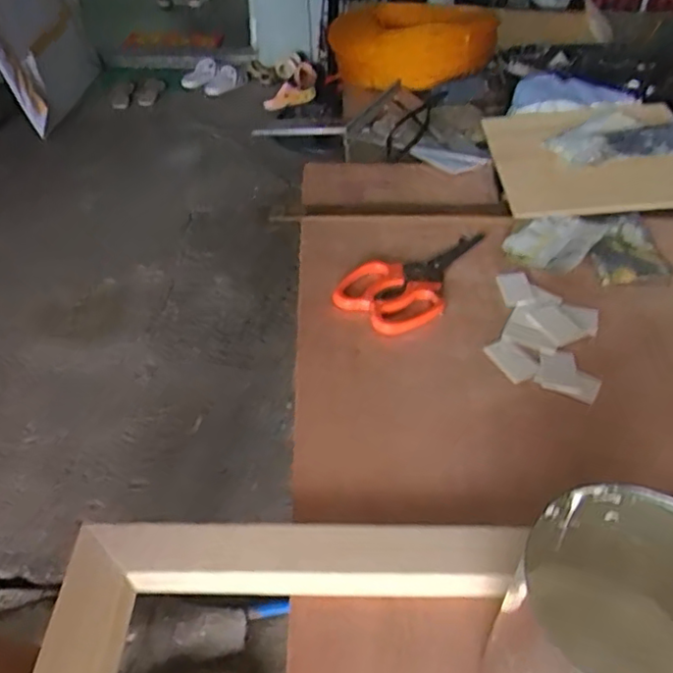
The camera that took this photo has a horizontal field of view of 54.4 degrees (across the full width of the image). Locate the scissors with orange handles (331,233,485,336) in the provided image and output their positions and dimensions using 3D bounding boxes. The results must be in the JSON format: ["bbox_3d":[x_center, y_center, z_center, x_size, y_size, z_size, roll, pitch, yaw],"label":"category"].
[{"bbox_3d":[0.073,-0.059,0.598,0.083,0.015,0.168,26,48,26],"label":"scissors with orange handles"}]

